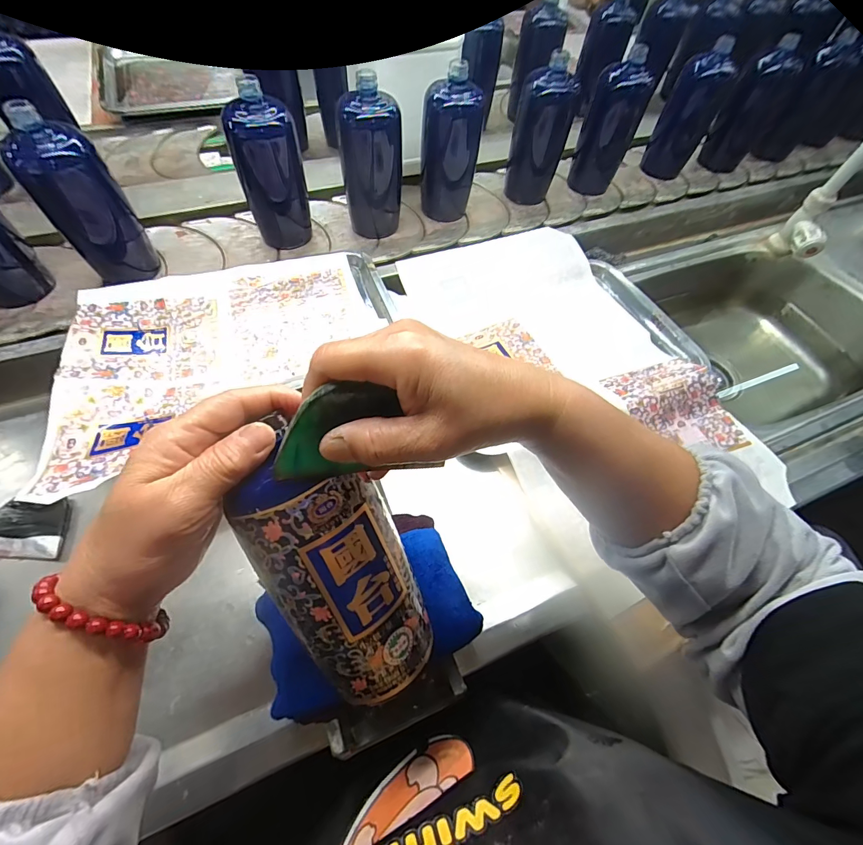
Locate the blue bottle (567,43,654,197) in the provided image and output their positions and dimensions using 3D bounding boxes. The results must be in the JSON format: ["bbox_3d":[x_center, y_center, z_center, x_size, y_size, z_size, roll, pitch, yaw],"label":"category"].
[{"bbox_3d":[0.292,-0.485,0.665,0.055,0.182,0.065,-17,61,-14],"label":"blue bottle"}]

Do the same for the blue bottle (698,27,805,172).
[{"bbox_3d":[0.593,-0.589,0.747,0.084,0.186,0.064,39,64,18],"label":"blue bottle"}]

